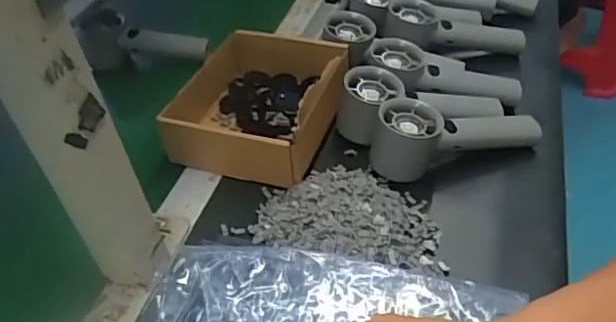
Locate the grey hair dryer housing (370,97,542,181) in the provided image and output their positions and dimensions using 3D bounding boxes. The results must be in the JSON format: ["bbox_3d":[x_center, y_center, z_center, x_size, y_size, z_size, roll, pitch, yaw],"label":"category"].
[{"bbox_3d":[0.136,-0.024,0.501,0.156,0.055,0.056,-6,43,1],"label":"grey hair dryer housing"}]

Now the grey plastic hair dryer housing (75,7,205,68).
[{"bbox_3d":[-0.194,-0.145,0.670,0.145,0.061,0.052,7,44,15],"label":"grey plastic hair dryer housing"}]

